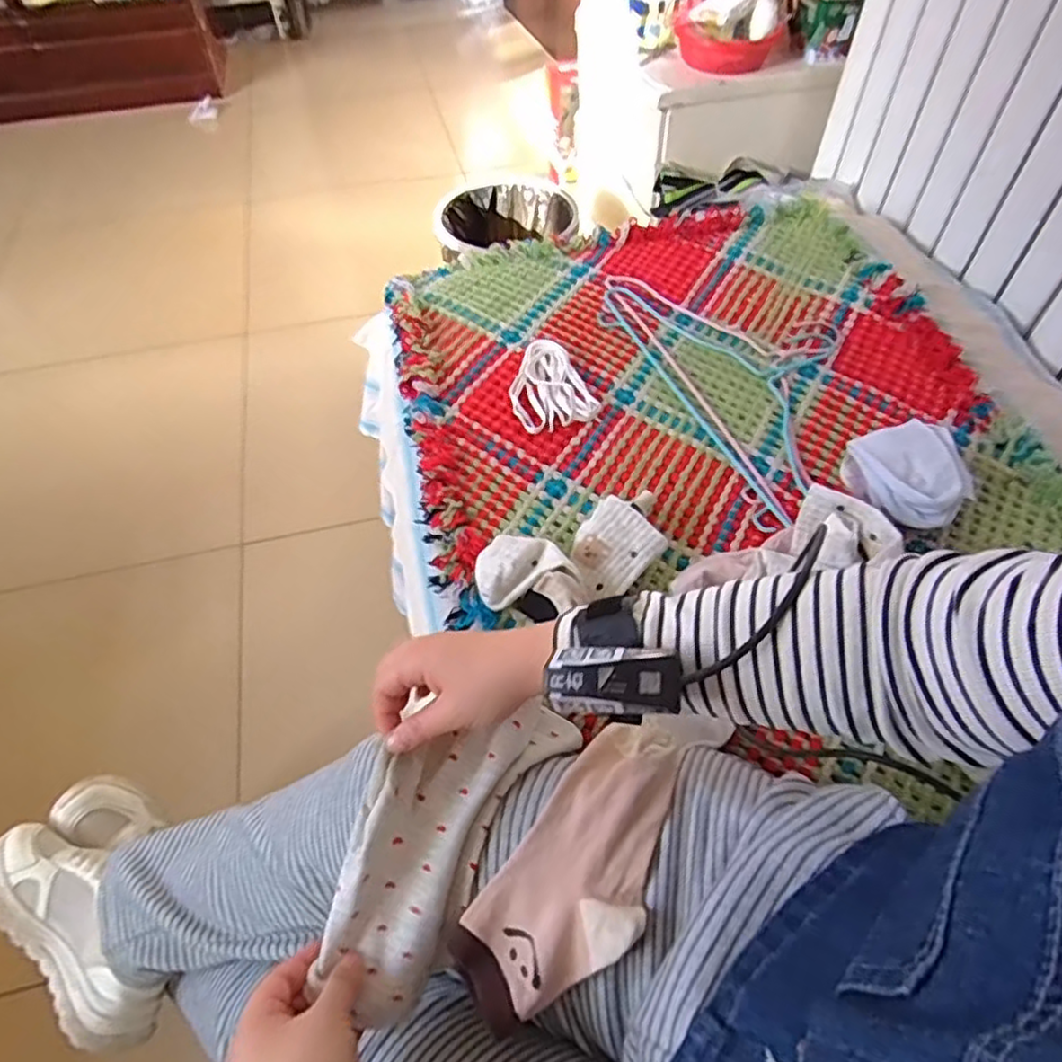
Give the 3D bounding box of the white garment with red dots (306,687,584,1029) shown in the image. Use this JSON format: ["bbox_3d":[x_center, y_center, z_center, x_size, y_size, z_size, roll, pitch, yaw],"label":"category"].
[{"bbox_3d":[-0.062,0.193,0.450,0.087,0.066,0.211,27,60,20],"label":"white garment with red dots"}]

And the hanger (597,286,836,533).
[{"bbox_3d":[0.255,-0.183,0.793,0.242,0.022,0.403,-17,54,-11],"label":"hanger"}]

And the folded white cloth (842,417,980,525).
[{"bbox_3d":[0.362,-0.052,0.662,0.097,0.062,0.130,1,53,2],"label":"folded white cloth"}]

